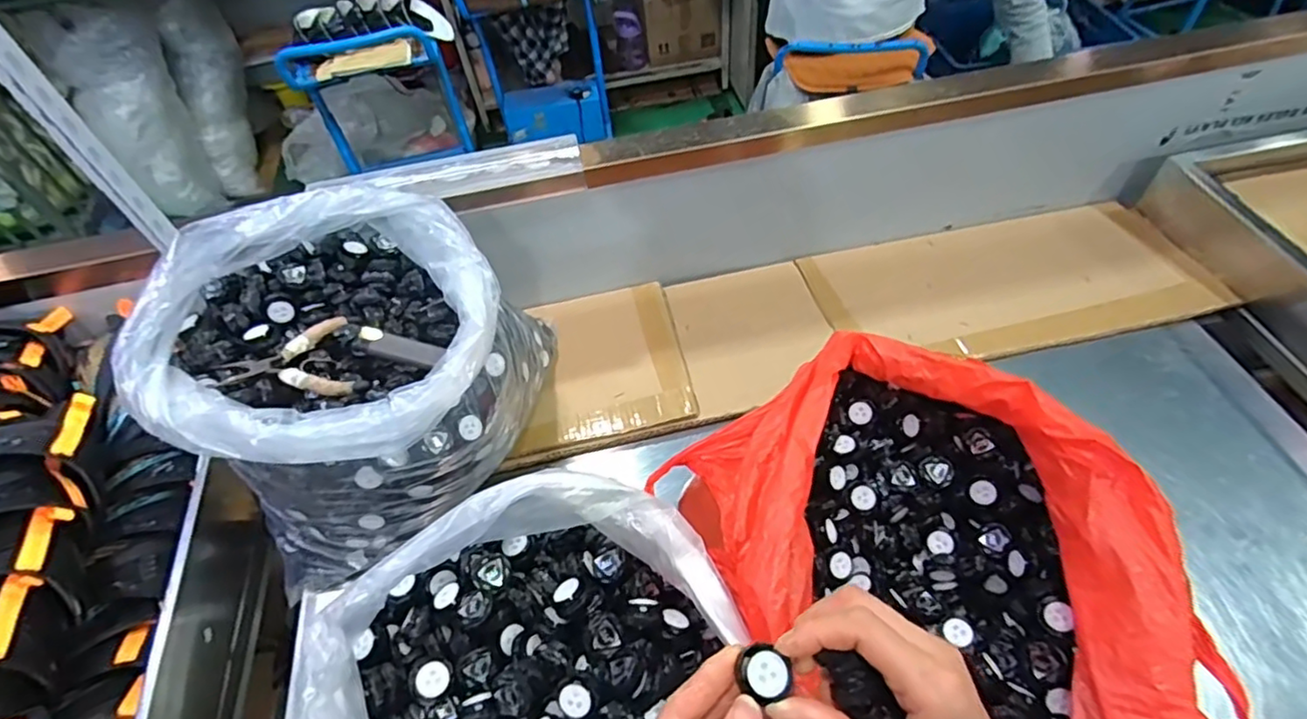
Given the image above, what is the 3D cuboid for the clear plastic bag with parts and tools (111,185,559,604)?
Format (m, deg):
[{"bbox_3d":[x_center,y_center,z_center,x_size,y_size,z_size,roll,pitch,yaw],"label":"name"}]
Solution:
[{"bbox_3d":[-0.247,0.013,0.563,0.285,0.240,0.250,-15,54,-6],"label":"clear plastic bag with parts and tools"}]

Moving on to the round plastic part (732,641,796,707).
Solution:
[{"bbox_3d":[0.054,0.154,0.303,0.028,0.009,0.023,33,63,26],"label":"round plastic part"}]

